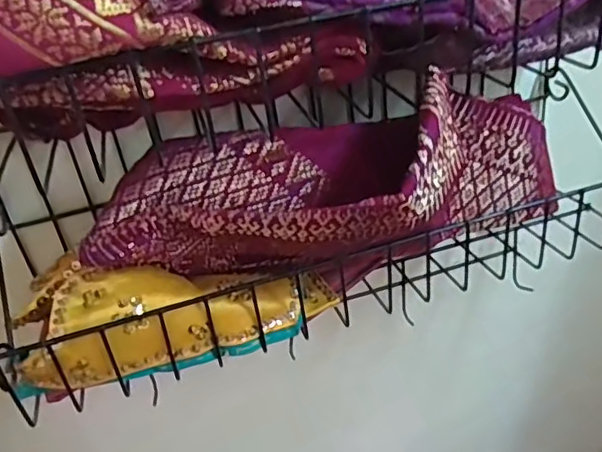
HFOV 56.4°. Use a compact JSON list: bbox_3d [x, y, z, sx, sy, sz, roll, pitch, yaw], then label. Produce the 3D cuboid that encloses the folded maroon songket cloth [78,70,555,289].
[{"bbox_3d":[0.026,-0.012,0.304,0.265,0.103,0.073,-11,30,-8],"label":"folded maroon songket cloth"}]

